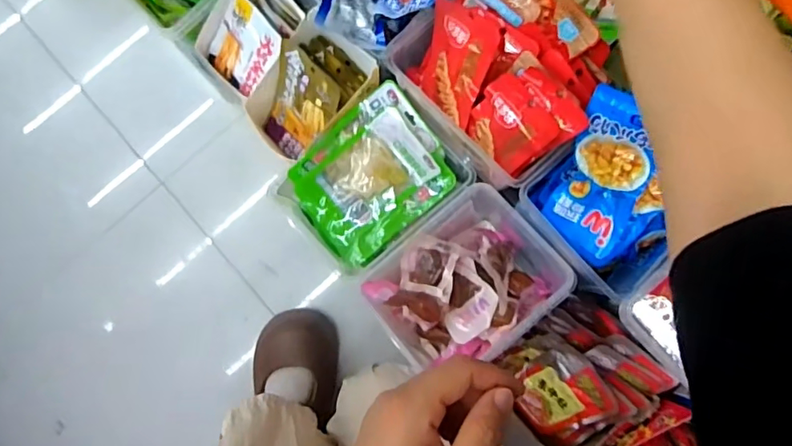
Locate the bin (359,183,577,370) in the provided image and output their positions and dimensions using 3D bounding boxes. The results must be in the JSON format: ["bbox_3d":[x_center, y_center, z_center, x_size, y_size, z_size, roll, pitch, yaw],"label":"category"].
[{"bbox_3d":[0.079,0.068,0.643,0.183,0.110,0.159,-40,85,-3],"label":"bin"}]

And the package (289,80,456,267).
[{"bbox_3d":[-0.029,-0.052,0.647,0.173,0.061,0.140,-40,85,-3],"label":"package"}]

